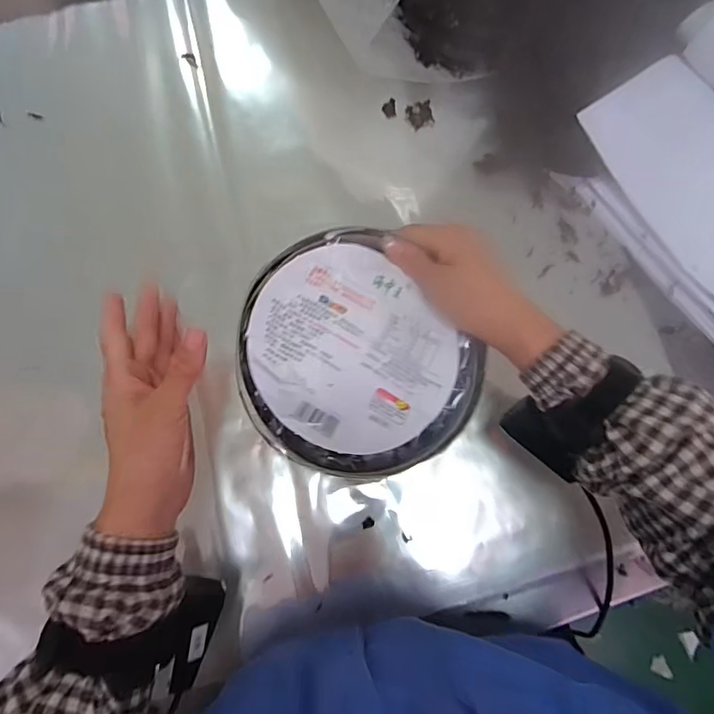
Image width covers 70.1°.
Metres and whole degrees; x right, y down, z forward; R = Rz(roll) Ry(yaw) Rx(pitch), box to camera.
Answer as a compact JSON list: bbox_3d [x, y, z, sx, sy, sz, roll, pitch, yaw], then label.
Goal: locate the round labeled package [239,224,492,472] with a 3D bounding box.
[{"bbox_3d":[-0.003,0.004,0.388,0.161,0.042,0.180,-42,80,-8],"label":"round labeled package"}]

